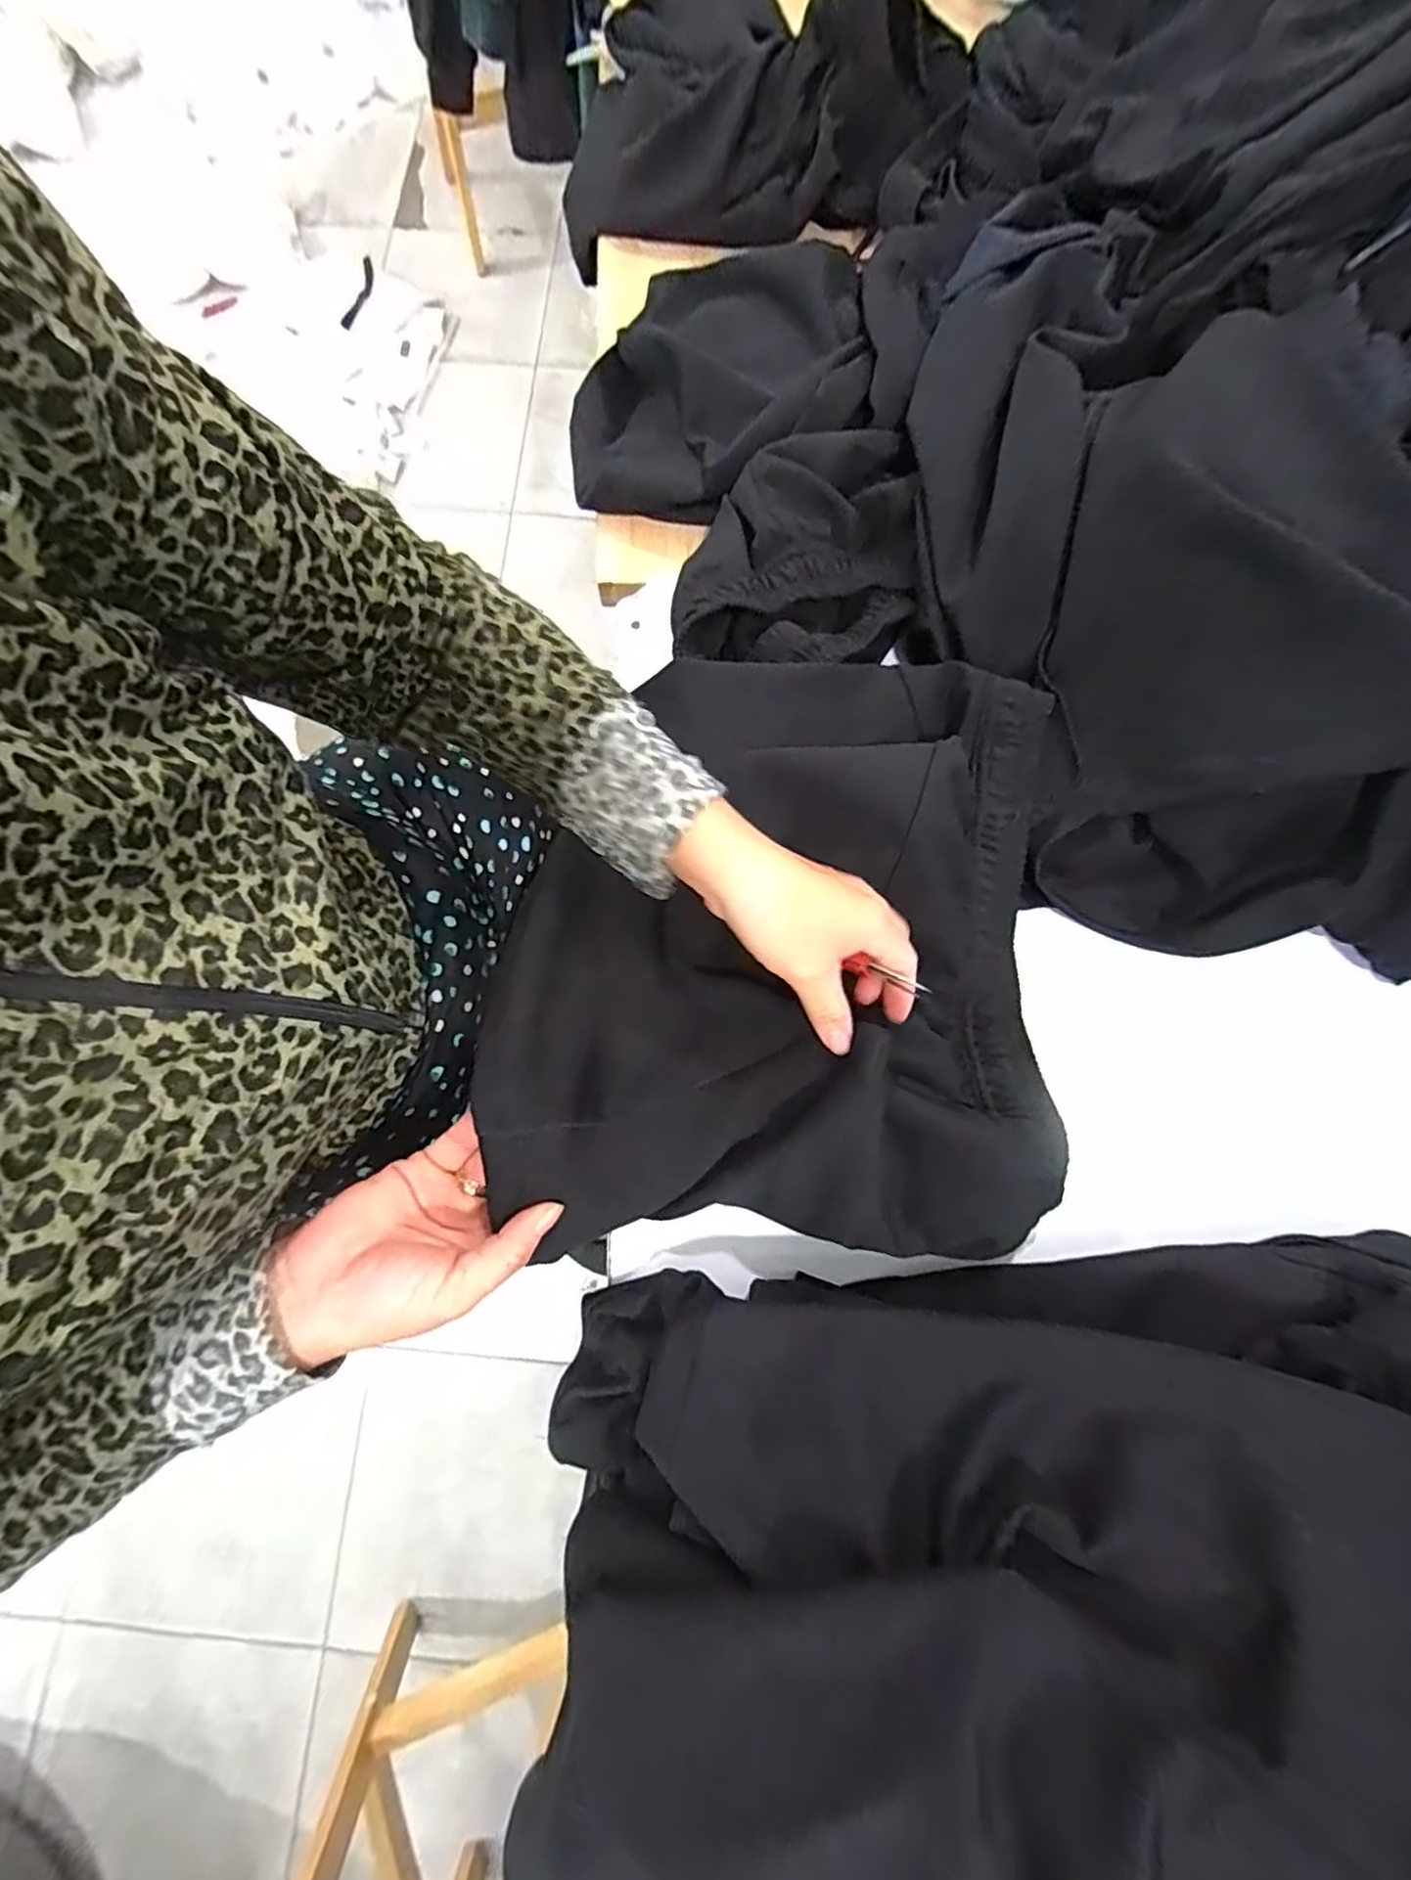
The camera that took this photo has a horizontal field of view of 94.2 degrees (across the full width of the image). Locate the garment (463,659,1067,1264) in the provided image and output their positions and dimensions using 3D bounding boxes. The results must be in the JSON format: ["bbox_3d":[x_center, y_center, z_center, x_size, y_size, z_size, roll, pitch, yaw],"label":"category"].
[{"bbox_3d":[0.036,0.000,0.370,0.305,0.055,0.322,-1,78,1],"label":"garment"}]

